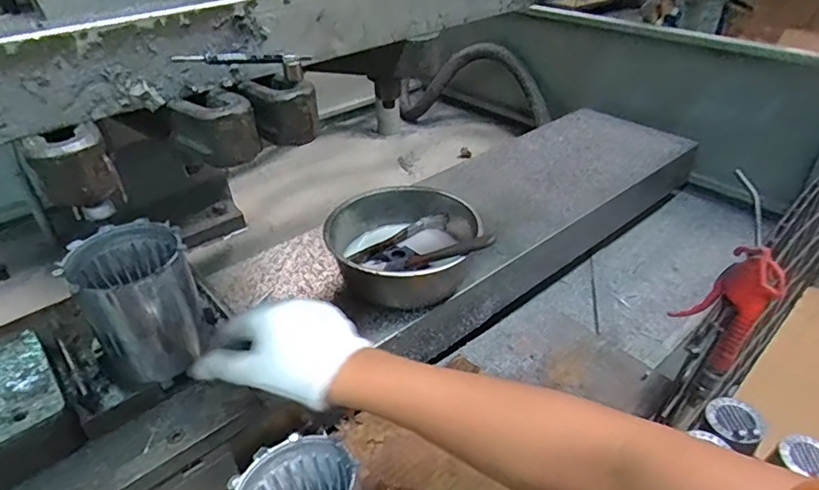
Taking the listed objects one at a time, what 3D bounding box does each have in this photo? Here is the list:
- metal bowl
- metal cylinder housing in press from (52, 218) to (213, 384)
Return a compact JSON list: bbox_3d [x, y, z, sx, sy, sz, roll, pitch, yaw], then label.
[{"bbox_3d":[-0.004,-0.002,0.661,0.186,0.077,0.179,-1,37,1],"label":"metal bowl"},{"bbox_3d":[-0.239,0.048,0.474,0.089,0.108,0.092,-23,42,-26],"label":"metal cylinder housing in press"}]

